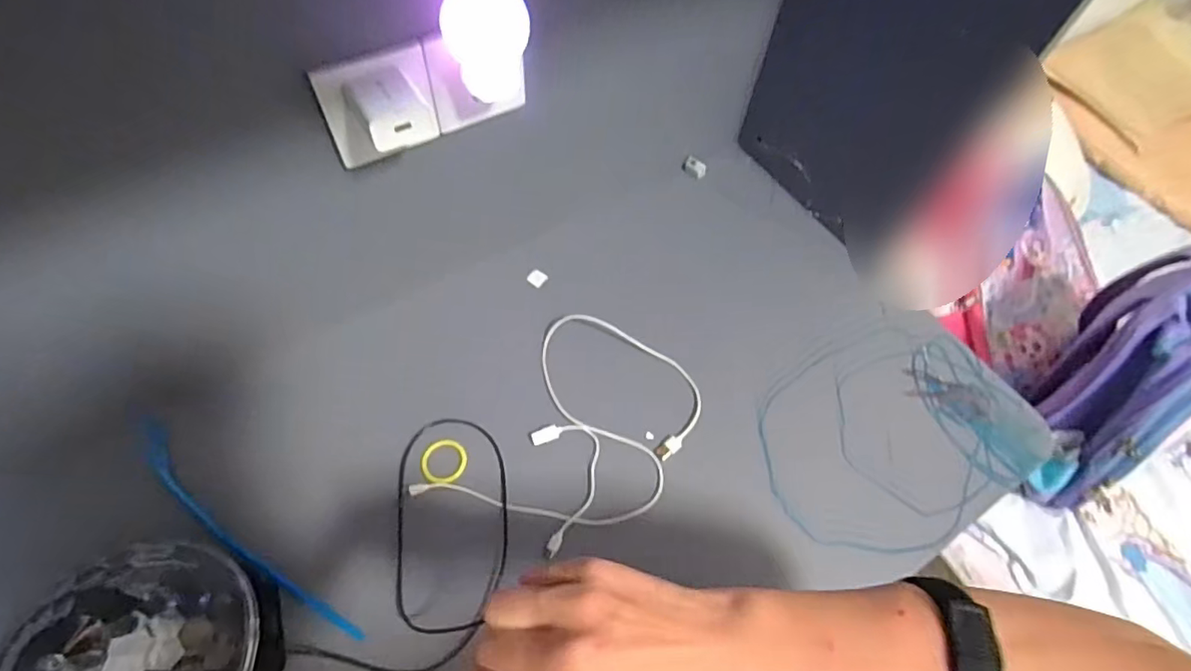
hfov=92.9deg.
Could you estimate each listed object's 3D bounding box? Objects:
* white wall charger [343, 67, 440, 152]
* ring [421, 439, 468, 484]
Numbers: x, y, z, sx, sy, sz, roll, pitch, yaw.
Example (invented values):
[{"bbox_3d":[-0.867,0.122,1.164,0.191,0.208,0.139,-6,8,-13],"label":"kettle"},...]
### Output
[{"bbox_3d":[-0.149,-0.167,0.419,0.049,0.031,0.049,-27,65,-16],"label":"white wall charger"},{"bbox_3d":[-0.149,0.125,0.560,0.044,0.008,0.042,0,61,-2],"label":"ring"}]

